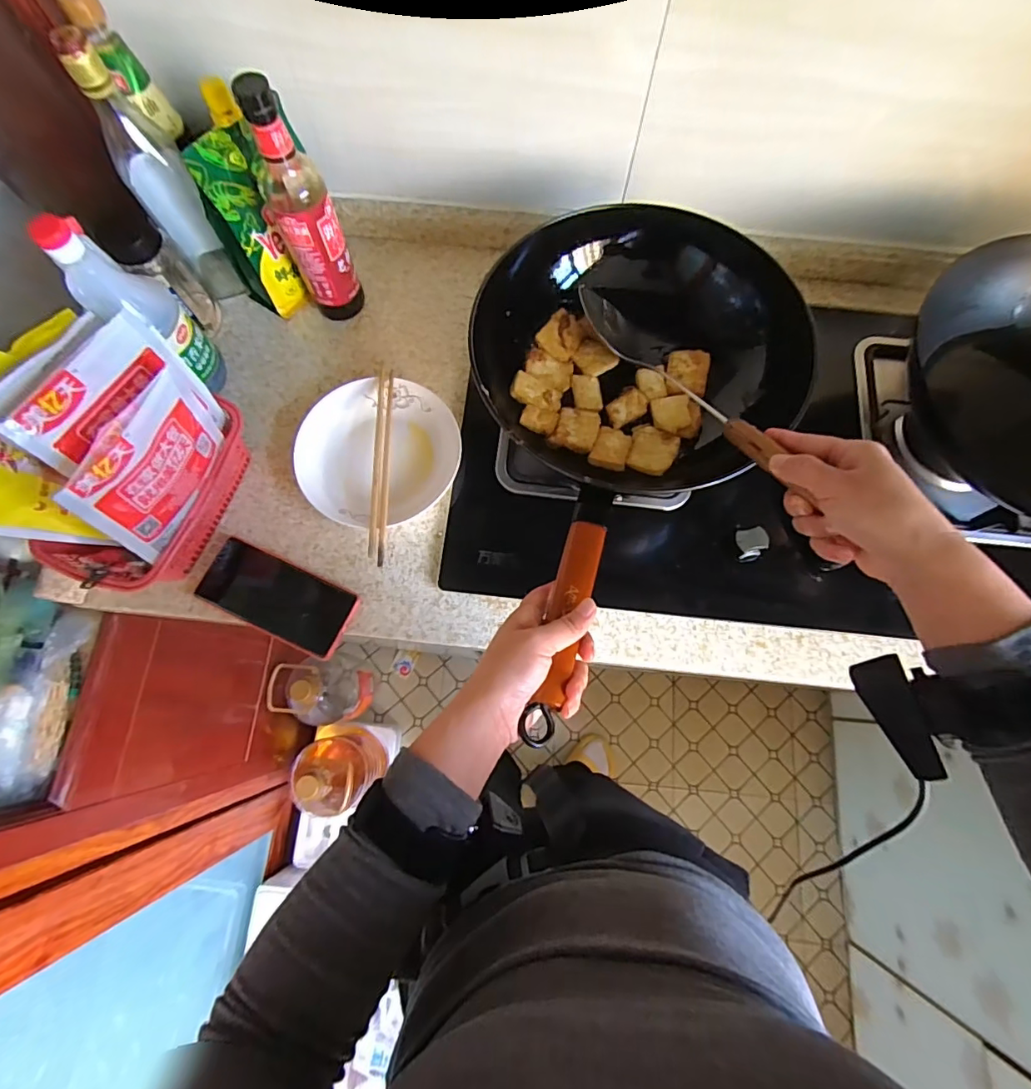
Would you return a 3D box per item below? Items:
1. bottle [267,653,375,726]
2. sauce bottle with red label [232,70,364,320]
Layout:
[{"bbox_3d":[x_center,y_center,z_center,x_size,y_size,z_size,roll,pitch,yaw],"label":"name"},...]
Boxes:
[{"bbox_3d":[-0.412,0.319,1.133,0.145,0.324,0.150,0,74,-1],"label":"bottle"},{"bbox_3d":[-0.224,-0.350,0.543,0.061,0.243,0.064,-24,76,-7],"label":"sauce bottle with red label"}]

